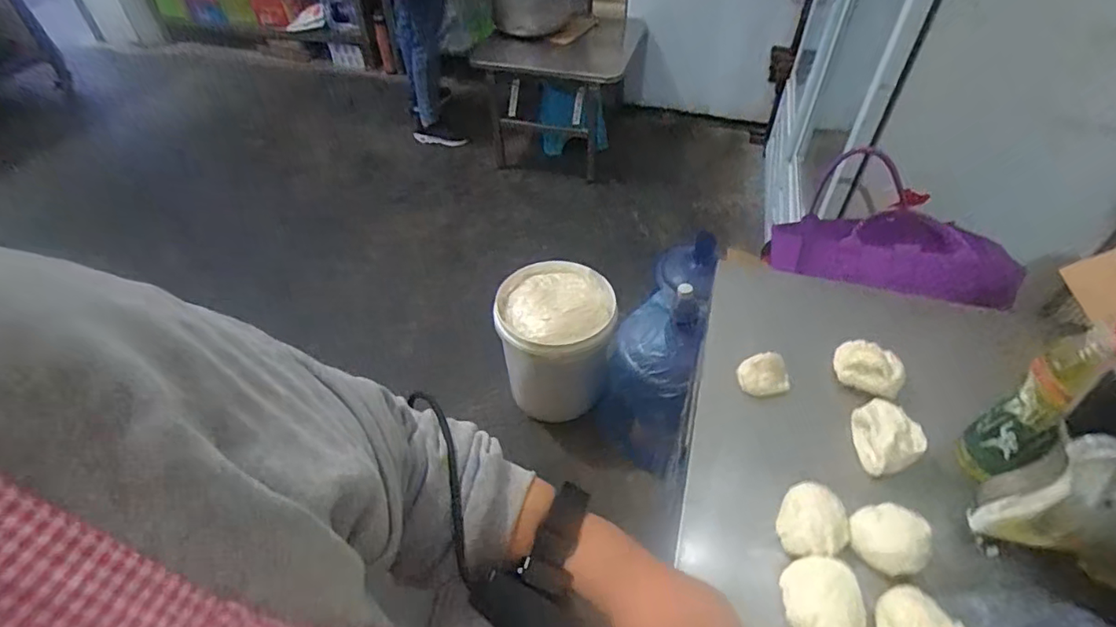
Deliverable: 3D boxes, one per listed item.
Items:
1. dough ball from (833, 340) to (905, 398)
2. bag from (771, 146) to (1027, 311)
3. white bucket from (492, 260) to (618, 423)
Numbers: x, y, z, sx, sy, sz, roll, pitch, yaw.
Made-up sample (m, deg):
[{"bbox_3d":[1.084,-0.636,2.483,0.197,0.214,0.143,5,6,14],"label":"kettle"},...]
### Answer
[{"bbox_3d":[0.378,0.064,0.683,0.075,0.036,0.052,26,52,22],"label":"dough ball"},{"bbox_3d":[0.539,-0.139,0.938,0.320,0.102,0.291,13,48,12],"label":"bag"},{"bbox_3d":[-0.008,0.074,1.548,0.301,0.322,0.304,0,47,0],"label":"white bucket"}]

